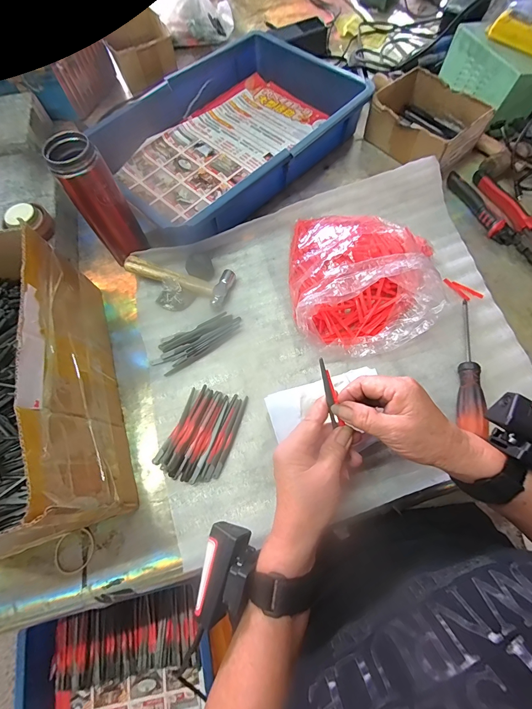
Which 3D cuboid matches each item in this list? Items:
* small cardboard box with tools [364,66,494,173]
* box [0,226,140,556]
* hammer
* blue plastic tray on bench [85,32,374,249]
[{"bbox_3d":[0.269,-0.393,0.562,0.129,0.069,0.168,-40,71,-13],"label":"small cardboard box with tools"},{"bbox_3d":[-0.288,0.038,0.357,0.190,0.144,0.318,-19,68,-6],"label":"box"},{"bbox_3d":[-0.126,-0.119,0.482,0.154,0.032,0.060,20,69,10],"label":"hammer"},{"bbox_3d":[-0.062,-0.388,0.569,0.423,0.071,0.312,-38,71,-13],"label":"blue plastic tray on bench"}]

